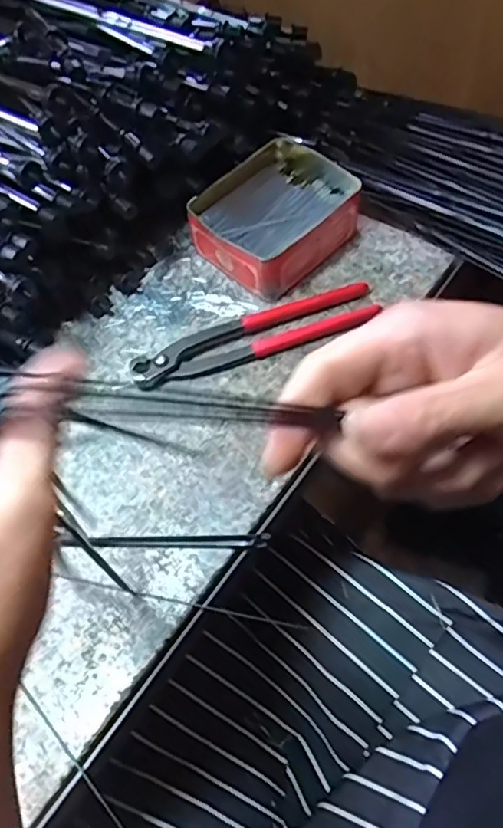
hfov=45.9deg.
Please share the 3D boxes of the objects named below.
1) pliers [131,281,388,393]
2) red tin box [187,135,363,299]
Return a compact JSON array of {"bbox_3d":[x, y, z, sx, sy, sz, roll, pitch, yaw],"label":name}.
[{"bbox_3d":[0.001,-0.060,0.456,0.191,0.013,0.039,-19,61,-7],"label":"pliers"},{"bbox_3d":[0.021,-0.164,0.495,0.125,0.048,0.097,-41,66,-19],"label":"red tin box"}]

